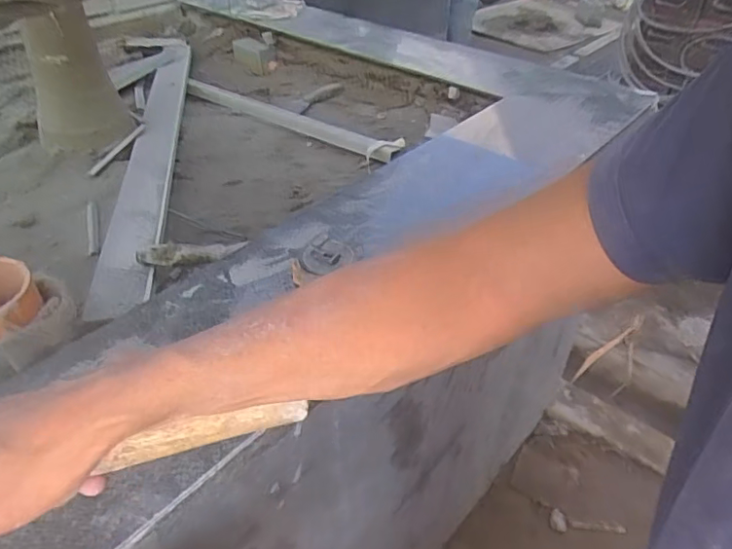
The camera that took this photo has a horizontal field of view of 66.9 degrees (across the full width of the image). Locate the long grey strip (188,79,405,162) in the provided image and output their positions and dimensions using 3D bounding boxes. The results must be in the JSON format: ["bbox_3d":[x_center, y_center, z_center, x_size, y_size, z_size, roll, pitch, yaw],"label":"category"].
[{"bbox_3d":[-0.189,-0.354,1.226,0.625,0.035,0.057,26,45,28],"label":"long grey strip"}]

